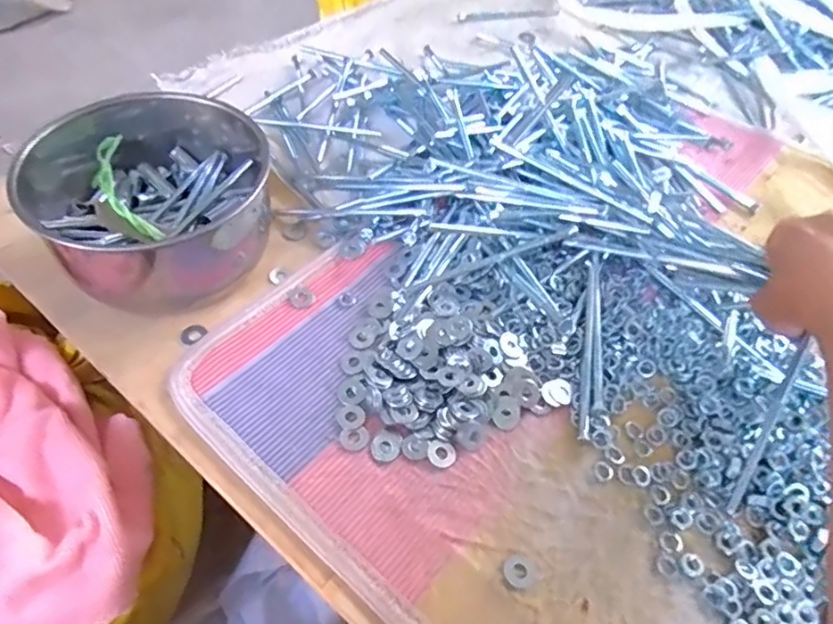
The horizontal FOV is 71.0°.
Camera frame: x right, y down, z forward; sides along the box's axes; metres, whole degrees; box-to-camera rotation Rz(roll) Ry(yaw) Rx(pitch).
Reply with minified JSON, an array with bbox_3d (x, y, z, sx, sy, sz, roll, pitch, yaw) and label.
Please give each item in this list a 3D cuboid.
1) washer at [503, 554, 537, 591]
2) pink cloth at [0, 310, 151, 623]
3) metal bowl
[{"bbox_3d":[0.060,0.150,0.336,0.019,0.004,0.019,2,53,-3],"label":"washer"},{"bbox_3d":[-0.285,0.093,0.389,0.259,0.081,0.145,32,56,17],"label":"pink cloth"},{"bbox_3d":[-0.205,-0.089,0.448,0.173,0.088,0.173,2,53,-3],"label":"metal bowl"}]

